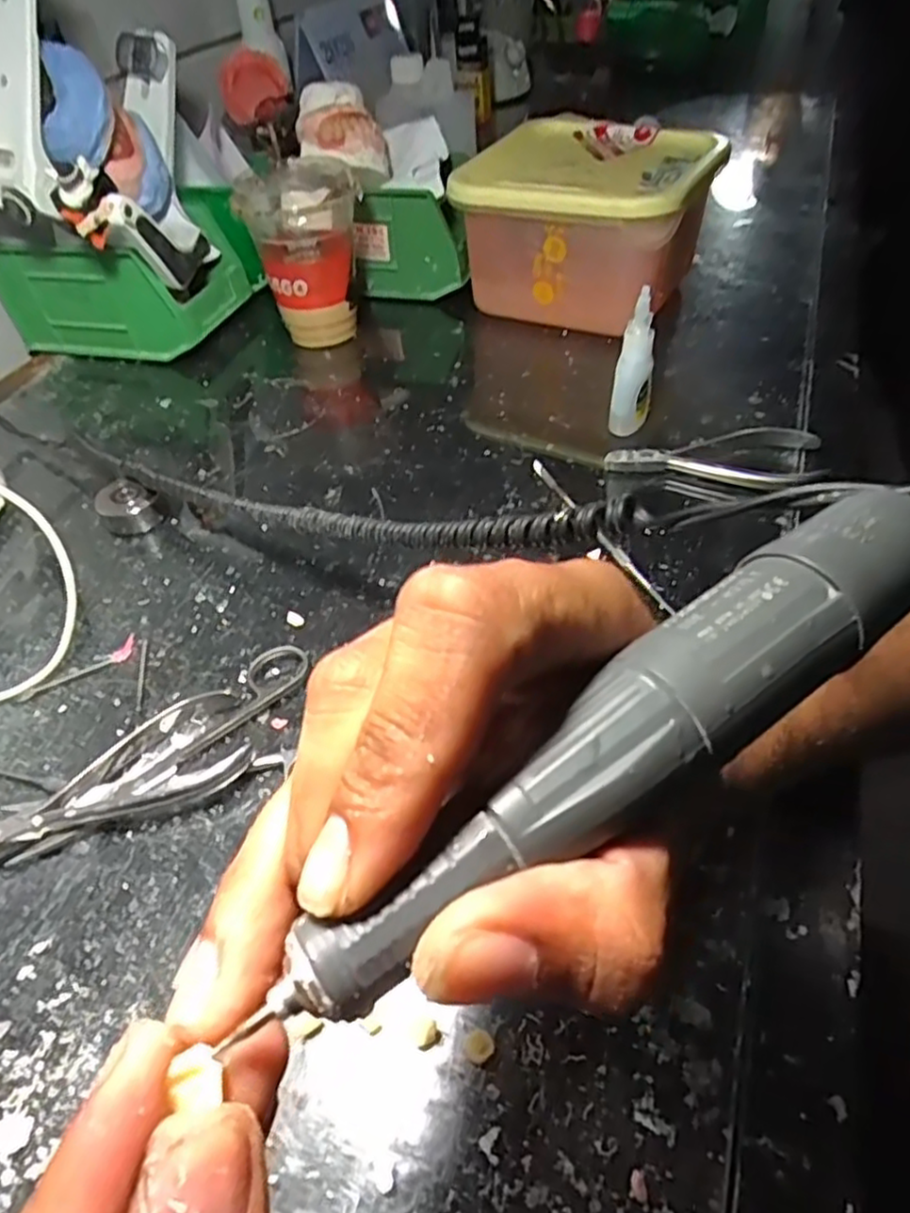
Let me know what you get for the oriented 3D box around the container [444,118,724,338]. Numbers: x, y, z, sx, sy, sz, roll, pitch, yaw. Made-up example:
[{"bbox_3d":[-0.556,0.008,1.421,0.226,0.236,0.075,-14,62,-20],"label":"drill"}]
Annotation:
[{"bbox_3d":[0.111,-0.291,0.537,0.164,0.104,0.167,23,53,25],"label":"container"}]

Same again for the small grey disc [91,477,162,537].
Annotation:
[{"bbox_3d":[-0.194,-0.060,0.415,0.033,0.022,0.027,-24,49,-16],"label":"small grey disc"}]

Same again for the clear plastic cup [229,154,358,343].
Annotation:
[{"bbox_3d":[-0.113,-0.274,0.544,0.086,0.113,0.101,-10,47,-4],"label":"clear plastic cup"}]

